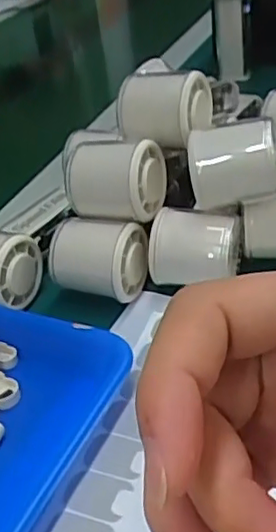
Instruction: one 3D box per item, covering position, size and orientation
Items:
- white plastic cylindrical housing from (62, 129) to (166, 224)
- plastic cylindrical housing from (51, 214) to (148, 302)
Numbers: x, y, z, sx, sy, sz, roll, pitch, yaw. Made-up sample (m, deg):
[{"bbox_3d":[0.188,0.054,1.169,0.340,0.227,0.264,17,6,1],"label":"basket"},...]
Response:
[{"bbox_3d":[-0.017,-0.061,0.463,0.070,0.057,0.051,7,39,21],"label":"white plastic cylindrical housing"},{"bbox_3d":[-0.030,-0.006,0.462,0.071,0.043,0.045,2,38,14],"label":"plastic cylindrical housing"}]

